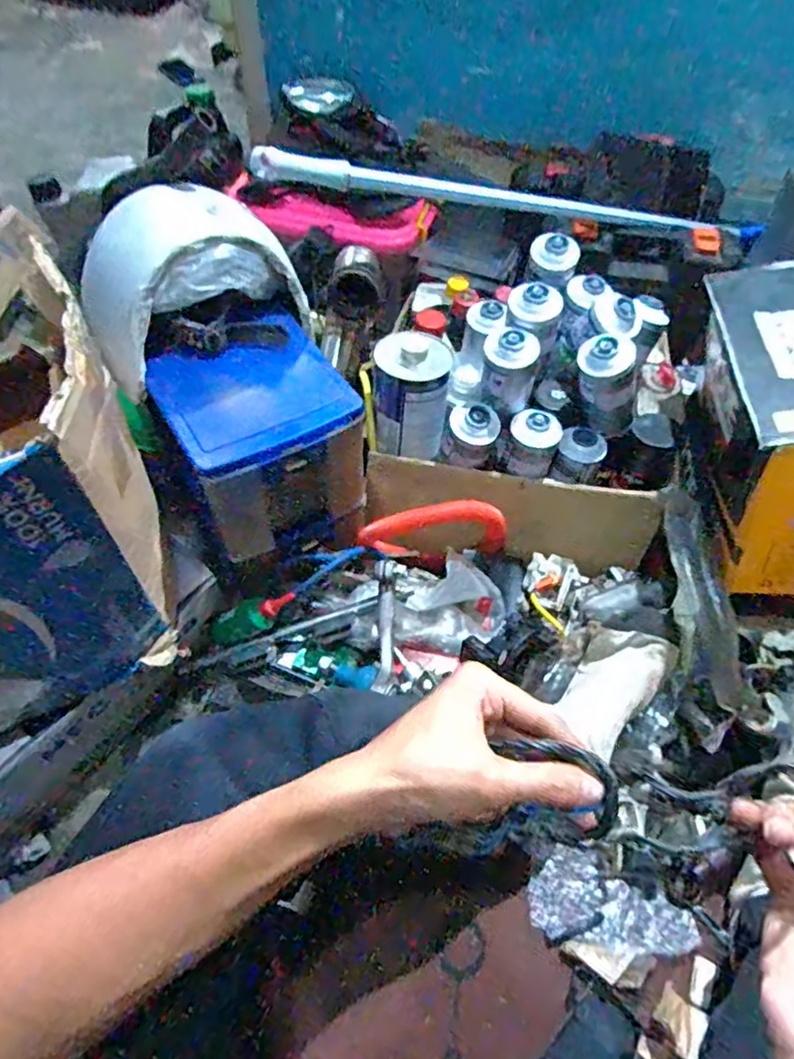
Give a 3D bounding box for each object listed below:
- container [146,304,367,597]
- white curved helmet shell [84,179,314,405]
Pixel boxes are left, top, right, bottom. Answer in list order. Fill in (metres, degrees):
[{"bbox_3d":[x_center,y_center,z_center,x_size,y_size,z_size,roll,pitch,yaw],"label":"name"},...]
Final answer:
[{"bbox_3d":[-0.162,-0.086,0.677,0.200,0.203,0.196,-27,62,-19],"label":"container"},{"bbox_3d":[-0.217,-0.277,0.631,0.221,0.109,0.169,-20,60,-15],"label":"white curved helmet shell"}]

